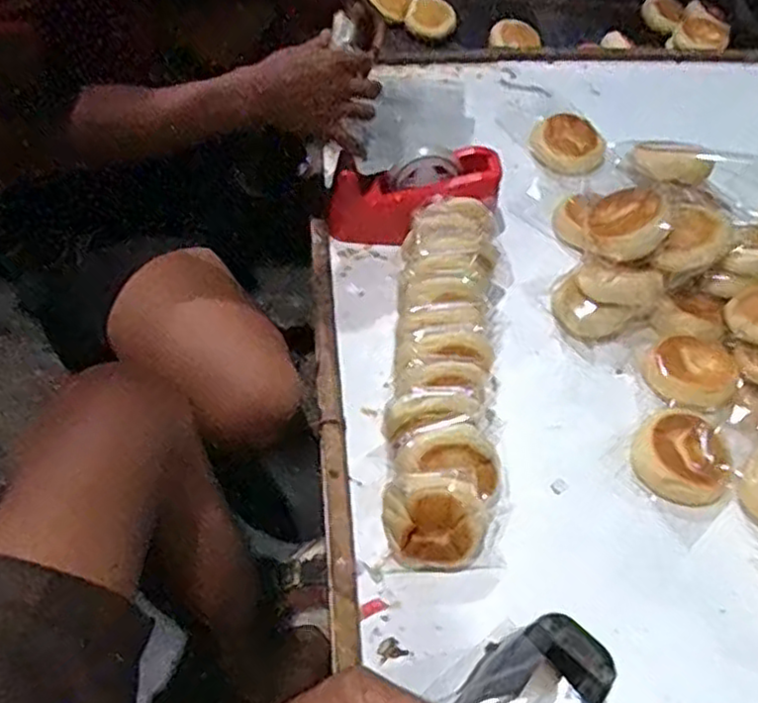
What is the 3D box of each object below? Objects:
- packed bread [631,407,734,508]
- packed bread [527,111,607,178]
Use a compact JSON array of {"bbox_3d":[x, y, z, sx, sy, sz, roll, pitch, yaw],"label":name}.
[{"bbox_3d":[0.308,0.108,0.711,0.085,0.026,0.093,3,55,-4],"label":"packed bread"},{"bbox_3d":[0.262,-0.287,0.980,0.100,0.033,0.098,15,55,5],"label":"packed bread"}]

